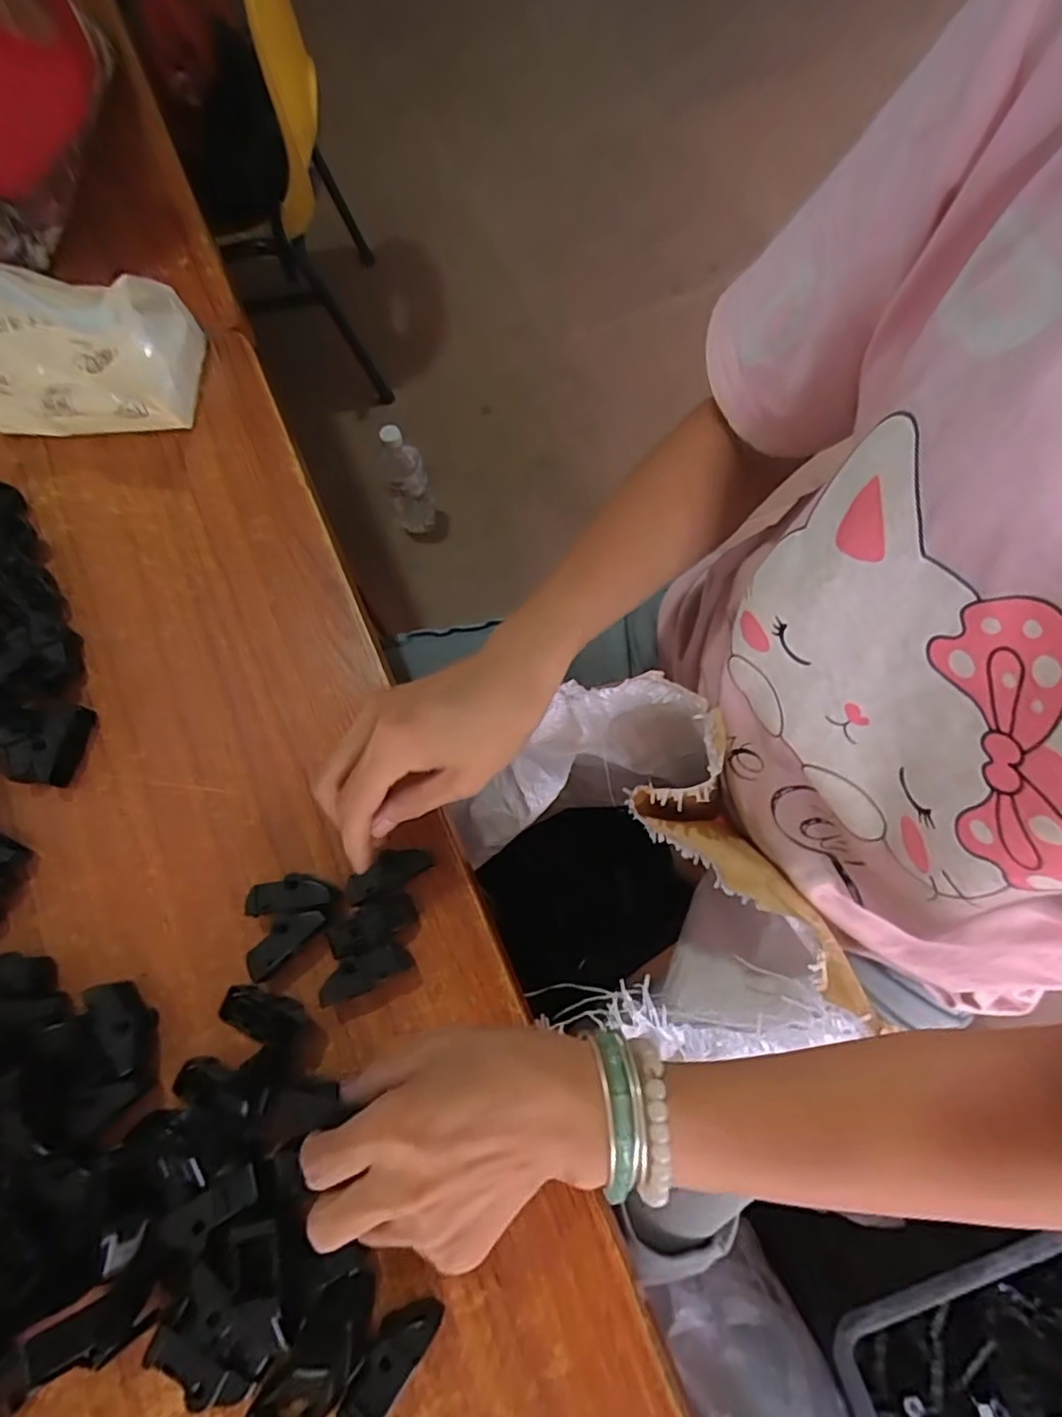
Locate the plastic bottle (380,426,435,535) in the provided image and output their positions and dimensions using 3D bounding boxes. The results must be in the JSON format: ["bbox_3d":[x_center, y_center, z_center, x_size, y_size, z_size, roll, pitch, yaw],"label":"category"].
[{"bbox_3d":[-0.203,-0.374,0.998,0.070,0.212,0.056,-22,73,-4],"label":"plastic bottle"}]

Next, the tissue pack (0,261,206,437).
[{"bbox_3d":[-0.300,-0.241,0.384,0.127,0.114,0.086,-1,73,1],"label":"tissue pack"}]

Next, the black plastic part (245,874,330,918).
[{"bbox_3d":[-0.127,0.098,0.326,0.043,0.020,0.017,-10,73,-2],"label":"black plastic part"}]

